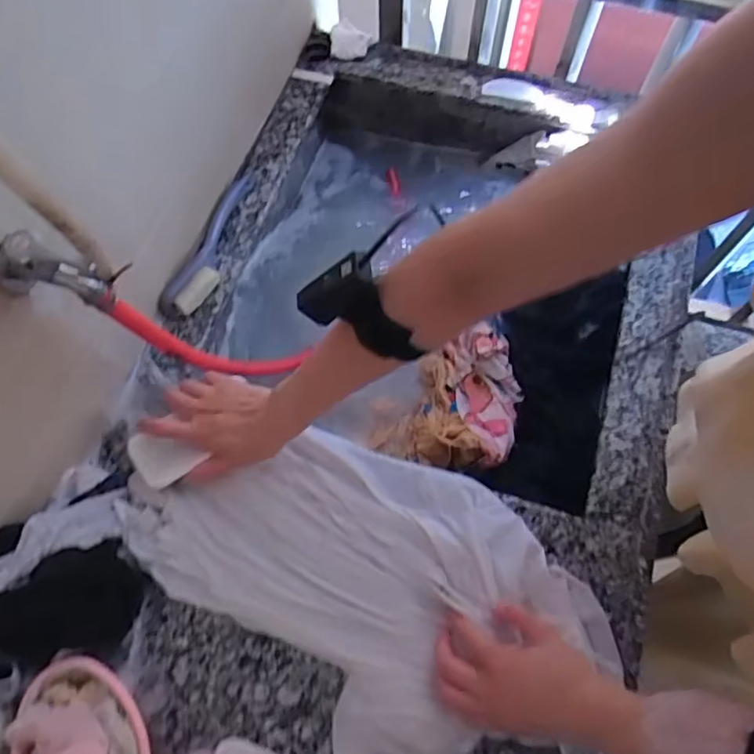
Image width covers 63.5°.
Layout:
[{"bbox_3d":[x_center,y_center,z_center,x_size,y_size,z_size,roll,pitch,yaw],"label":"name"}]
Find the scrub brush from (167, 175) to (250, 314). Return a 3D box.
[{"bbox_3d":[-0.203,-0.176,0.761,0.038,0.042,0.217,9,64,5],"label":"scrub brush"}]

